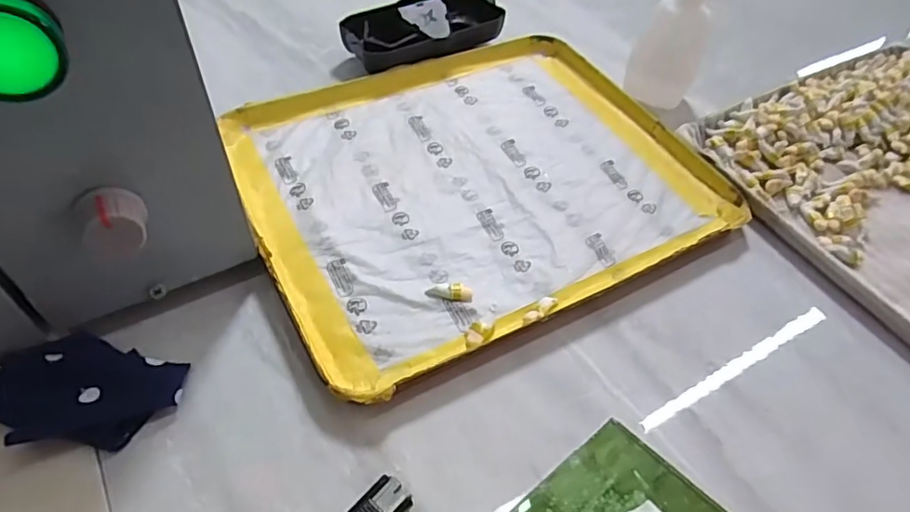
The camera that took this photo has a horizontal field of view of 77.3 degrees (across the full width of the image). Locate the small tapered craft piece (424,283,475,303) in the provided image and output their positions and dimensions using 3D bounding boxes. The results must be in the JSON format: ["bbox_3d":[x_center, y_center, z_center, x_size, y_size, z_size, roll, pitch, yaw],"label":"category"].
[{"bbox_3d":[-0.002,0.017,0.274,0.023,0.006,0.009,7,52,2],"label":"small tapered craft piece"}]

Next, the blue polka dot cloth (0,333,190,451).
[{"bbox_3d":[-0.152,0.055,0.230,0.071,0.014,0.046,14,52,7],"label":"blue polka dot cloth"}]

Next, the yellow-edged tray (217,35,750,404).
[{"bbox_3d":[0.011,-0.048,0.323,0.241,0.013,0.197,-22,56,-20],"label":"yellow-edged tray"}]

